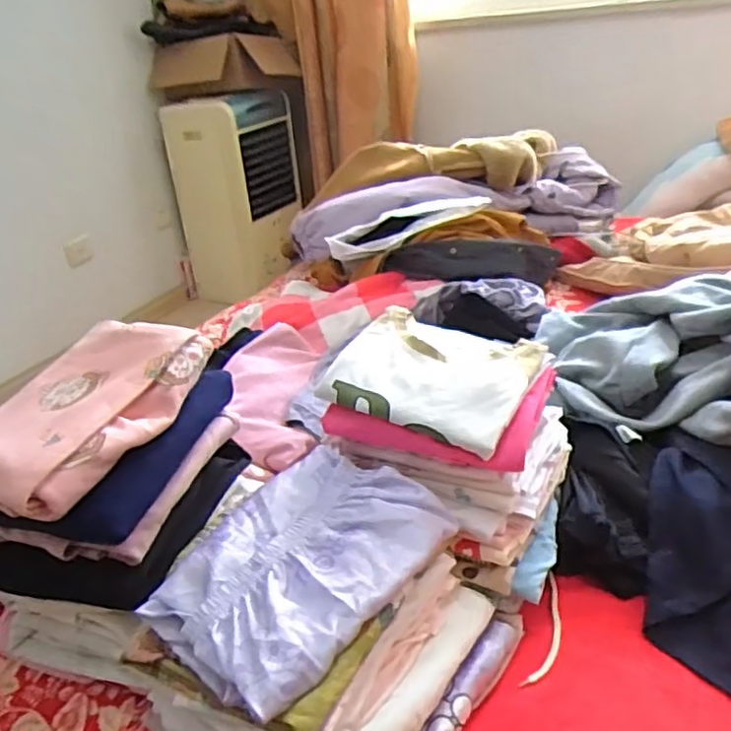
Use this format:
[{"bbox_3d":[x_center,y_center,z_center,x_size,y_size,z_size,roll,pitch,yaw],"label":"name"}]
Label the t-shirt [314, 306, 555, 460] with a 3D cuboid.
[{"bbox_3d":[0.079,0.006,0.741,0.209,0.052,0.184,10,32,27],"label":"t-shirt"}]

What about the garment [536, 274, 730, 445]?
[{"bbox_3d":[0.441,-0.033,0.963,0.329,0.144,0.427,-7,28,-2],"label":"garment"}]

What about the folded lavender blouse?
[{"bbox_3d":[-0.054,0.177,0.626,0.182,0.038,0.265,18,36,37],"label":"folded lavender blouse"}]

